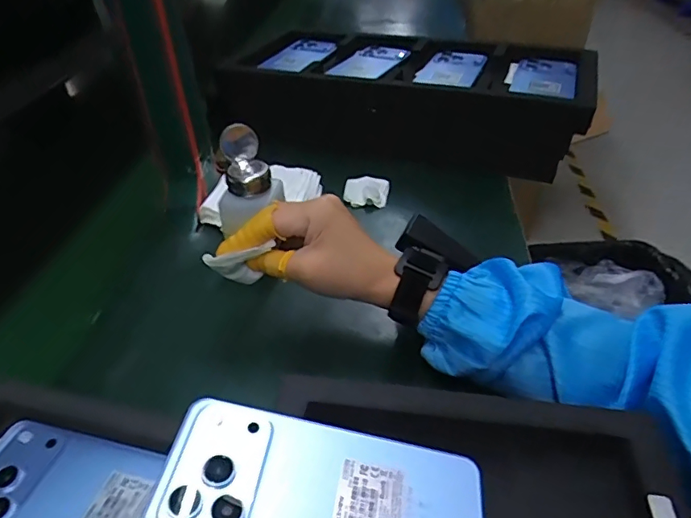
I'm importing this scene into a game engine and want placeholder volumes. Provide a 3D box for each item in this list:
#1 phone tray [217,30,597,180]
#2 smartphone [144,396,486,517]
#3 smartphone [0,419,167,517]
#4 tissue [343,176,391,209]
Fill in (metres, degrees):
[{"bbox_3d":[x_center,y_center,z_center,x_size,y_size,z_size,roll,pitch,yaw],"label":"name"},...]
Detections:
[{"bbox_3d":[0.073,-0.220,0.701,0.459,0.120,0.195,12,41,19],"label":"phone tray"},{"bbox_3d":[-0.010,0.119,0.261,0.161,0.008,0.077,13,37,-1],"label":"smartphone"},{"bbox_3d":[-0.160,0.143,0.311,0.158,0.014,0.074,7,40,14],"label":"smartphone"},{"bbox_3d":[0.025,-0.079,0.614,0.051,0.020,0.050,5,39,11],"label":"tissue"}]

